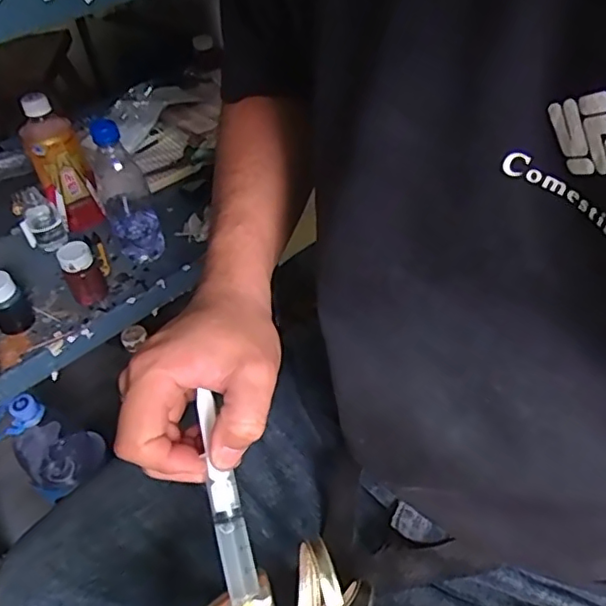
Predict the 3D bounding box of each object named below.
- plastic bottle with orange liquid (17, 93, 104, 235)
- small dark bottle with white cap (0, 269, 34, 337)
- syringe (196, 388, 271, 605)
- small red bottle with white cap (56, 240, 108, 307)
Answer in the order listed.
[{"bbox_3d":[-0.313,-0.182,0.745,0.062,0.178,0.055,-23,47,-16],"label":"plastic bottle with orange liquid"},{"bbox_3d":[-0.334,0.001,0.648,0.039,0.072,0.031,-31,50,-22],"label":"small dark bottle with white cap"},{"bbox_3d":[-0.043,0.119,0.326,0.021,0.012,0.135,-14,79,-7],"label":"syringe"},{"bbox_3d":[-0.258,-0.033,0.675,0.038,0.073,0.034,-29,49,-21],"label":"small red bottle with white cap"}]

